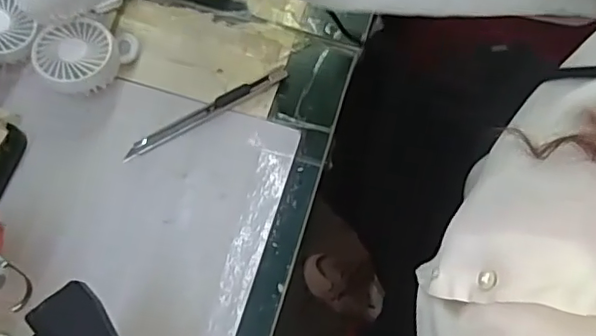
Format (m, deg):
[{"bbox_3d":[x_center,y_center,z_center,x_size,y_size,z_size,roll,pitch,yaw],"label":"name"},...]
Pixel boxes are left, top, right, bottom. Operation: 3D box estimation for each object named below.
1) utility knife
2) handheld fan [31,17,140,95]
[{"bbox_3d":[-0.067,-0.043,0.428,0.133,0.006,0.013,-30,75,-11],"label":"utility knife"},{"bbox_3d":[-0.154,-0.081,0.424,0.069,0.034,0.053,-34,76,-12],"label":"handheld fan"}]

